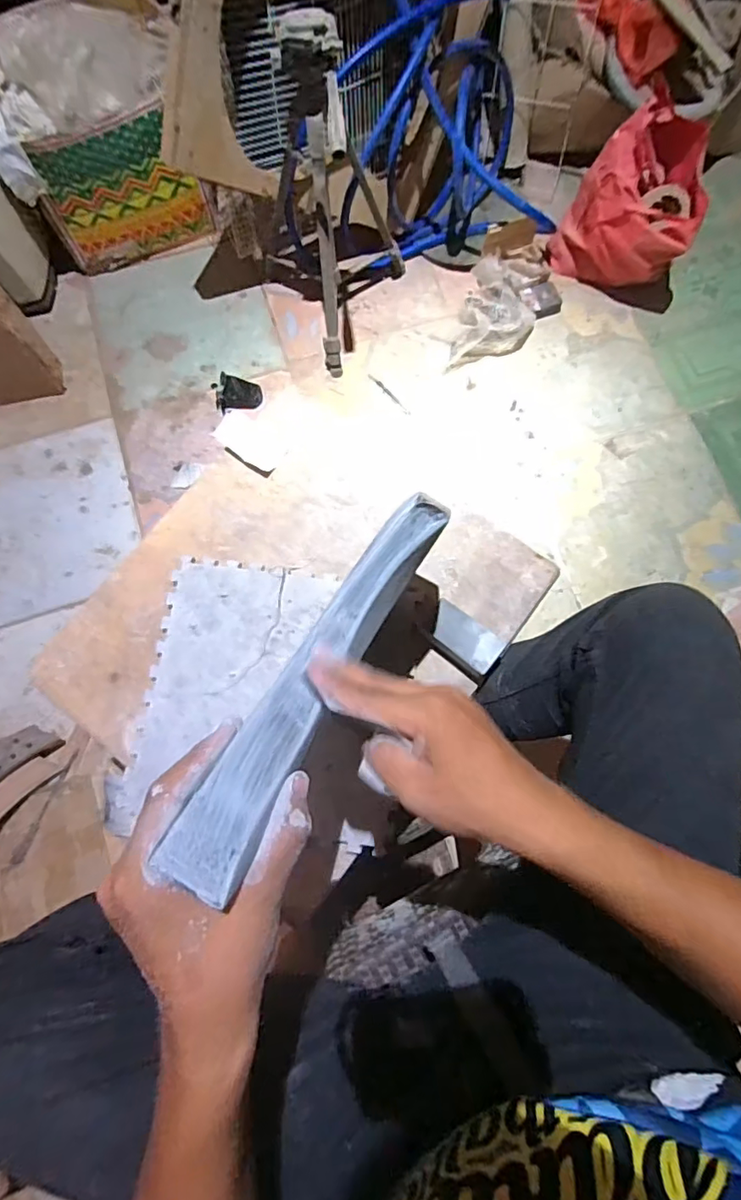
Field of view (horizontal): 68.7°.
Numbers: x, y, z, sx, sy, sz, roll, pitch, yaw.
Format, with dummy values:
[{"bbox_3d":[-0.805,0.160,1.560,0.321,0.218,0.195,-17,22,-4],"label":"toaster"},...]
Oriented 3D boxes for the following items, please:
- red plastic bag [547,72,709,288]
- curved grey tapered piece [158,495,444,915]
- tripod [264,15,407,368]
[{"bbox_3d":[0.559,-0.816,1.133,0.257,0.267,0.231,38,81,8],"label":"red plastic bag"},{"bbox_3d":[-0.023,0.032,0.353,0.044,0.048,0.318,27,47,6],"label":"curved grey tapered piece"},{"bbox_3d":[-0.058,-0.715,1.008,0.290,0.522,0.294,-11,78,-2],"label":"tripod"}]

